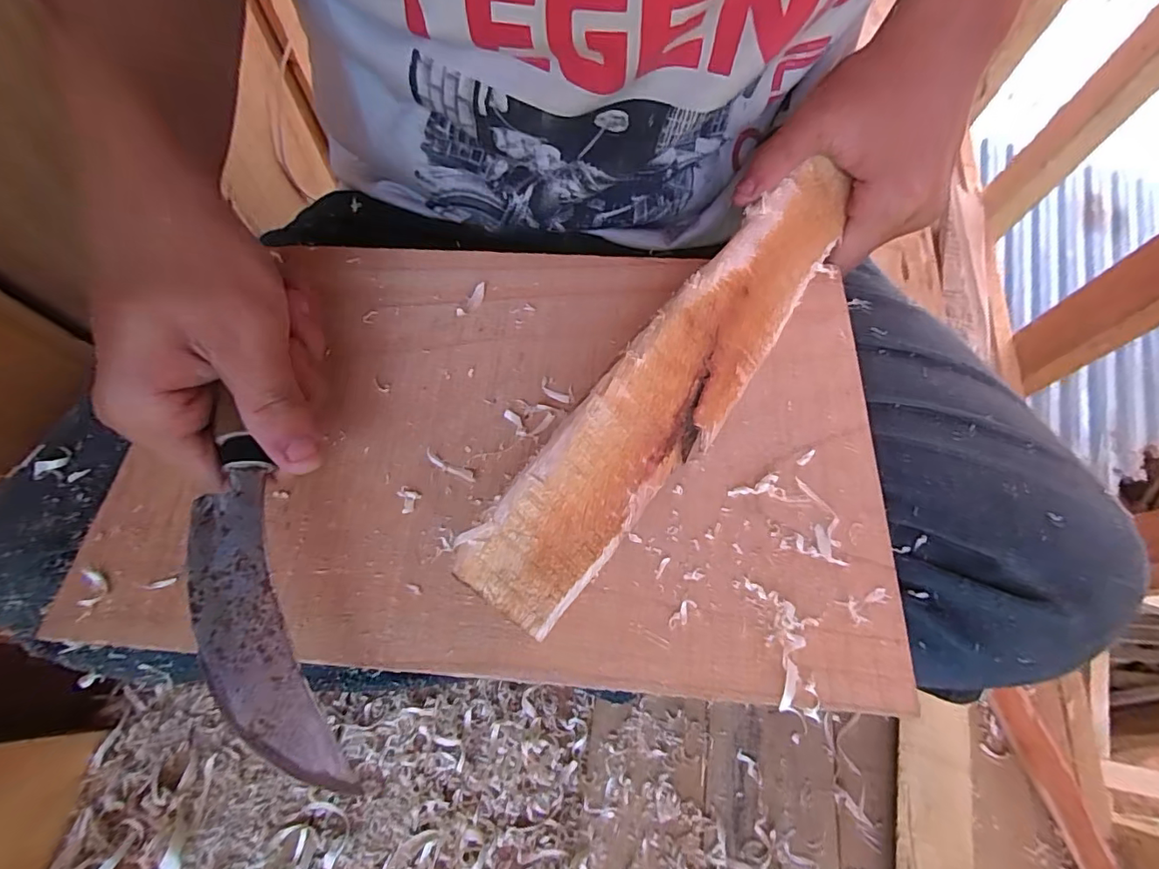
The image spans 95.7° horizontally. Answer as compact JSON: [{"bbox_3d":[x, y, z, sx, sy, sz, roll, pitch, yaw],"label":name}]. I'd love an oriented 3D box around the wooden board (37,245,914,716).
[{"bbox_3d":[-0.034,-0.005,0.229,0.315,0.019,0.200,4,67,2],"label":"wooden board"}]

